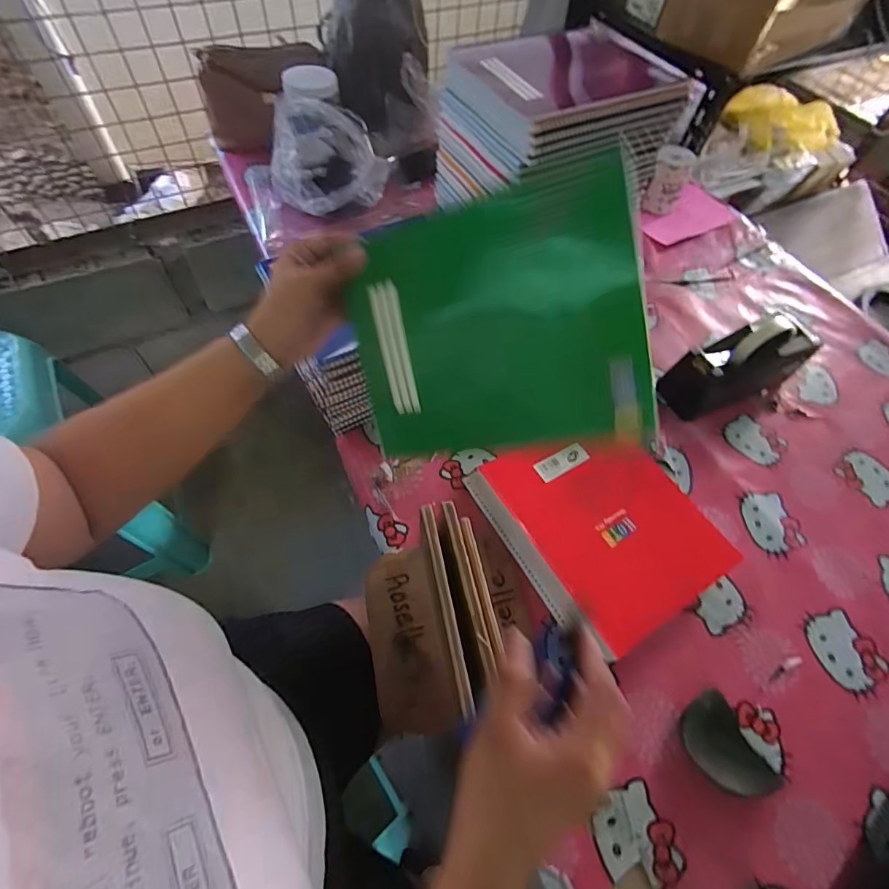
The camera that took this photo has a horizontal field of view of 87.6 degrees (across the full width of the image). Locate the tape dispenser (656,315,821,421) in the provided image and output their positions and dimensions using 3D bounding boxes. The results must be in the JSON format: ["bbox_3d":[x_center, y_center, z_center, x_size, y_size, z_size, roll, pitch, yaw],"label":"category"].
[{"bbox_3d":[0.425,-0.117,0.659,0.203,0.111,0.076,-16,61,-13],"label":"tape dispenser"}]

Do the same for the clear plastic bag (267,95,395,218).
[{"bbox_3d":[-0.198,-0.502,0.805,0.213,0.141,0.144,-9,59,-9],"label":"clear plastic bag"}]

